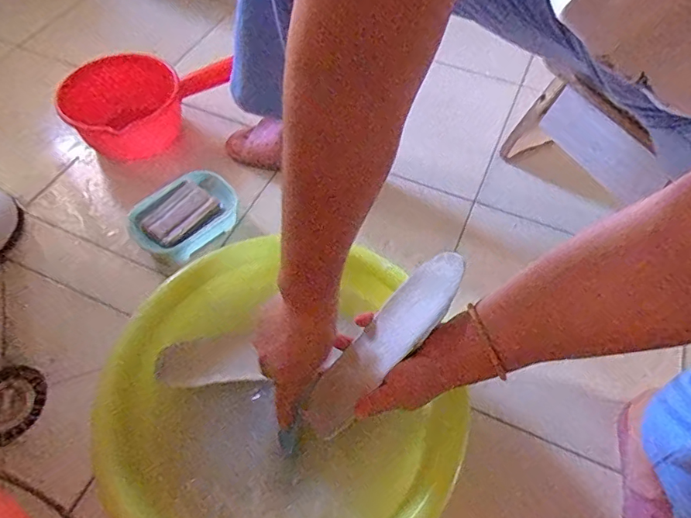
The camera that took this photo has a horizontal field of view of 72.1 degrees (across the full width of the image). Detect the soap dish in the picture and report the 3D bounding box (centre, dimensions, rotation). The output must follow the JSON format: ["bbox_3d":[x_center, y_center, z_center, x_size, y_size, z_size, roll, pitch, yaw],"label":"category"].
[{"bbox_3d":[-0.219,-0.056,0.657,0.143,0.046,0.097,-39,65,-23],"label":"soap dish"}]

